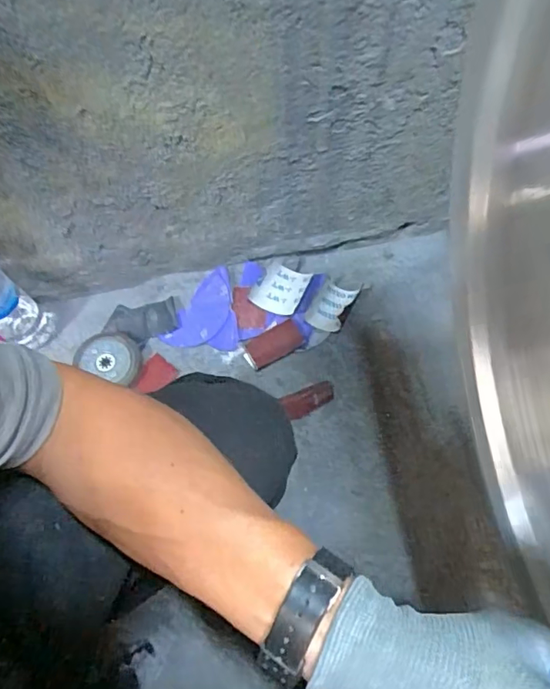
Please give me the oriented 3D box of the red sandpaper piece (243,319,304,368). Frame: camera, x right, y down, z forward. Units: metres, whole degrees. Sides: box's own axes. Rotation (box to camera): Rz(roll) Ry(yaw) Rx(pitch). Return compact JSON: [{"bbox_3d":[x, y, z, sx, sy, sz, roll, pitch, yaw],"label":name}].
[{"bbox_3d":[0.001,0.001,0.908,0.094,0.014,0.053,-26,70,-9],"label":"red sandpaper piece"}]

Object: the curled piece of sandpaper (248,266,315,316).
[{"bbox_3d":[0.011,-0.098,0.929,0.078,0.029,0.095,24,70,10],"label":"curled piece of sandpaper"}]

